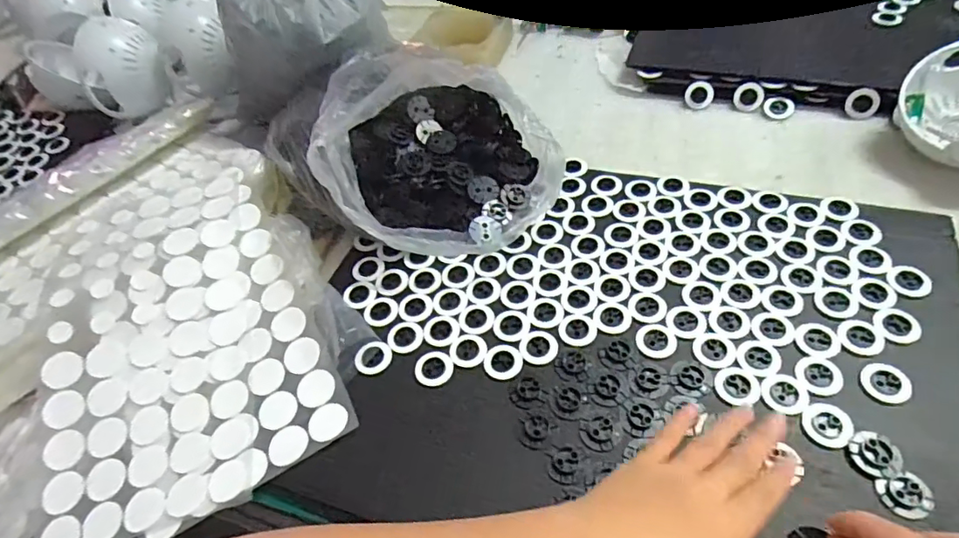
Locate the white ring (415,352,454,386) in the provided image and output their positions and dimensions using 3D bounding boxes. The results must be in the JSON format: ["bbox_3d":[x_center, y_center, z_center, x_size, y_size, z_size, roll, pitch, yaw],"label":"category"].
[{"bbox_3d":[-0.035,0.073,0.400,0.027,0.004,0.028,-3,50,4],"label":"white ring"}]

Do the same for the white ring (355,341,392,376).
[{"bbox_3d":[-0.081,0.067,0.409,0.029,0.007,0.024,-39,56,-24],"label":"white ring"}]

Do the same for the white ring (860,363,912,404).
[{"bbox_3d":[0.269,0.074,0.354,0.030,0.005,0.028,-3,50,4],"label":"white ring"}]

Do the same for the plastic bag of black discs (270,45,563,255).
[{"bbox_3d":[-0.065,-0.117,0.475,0.212,0.135,0.213,-26,52,-15],"label":"plastic bag of black discs"}]

